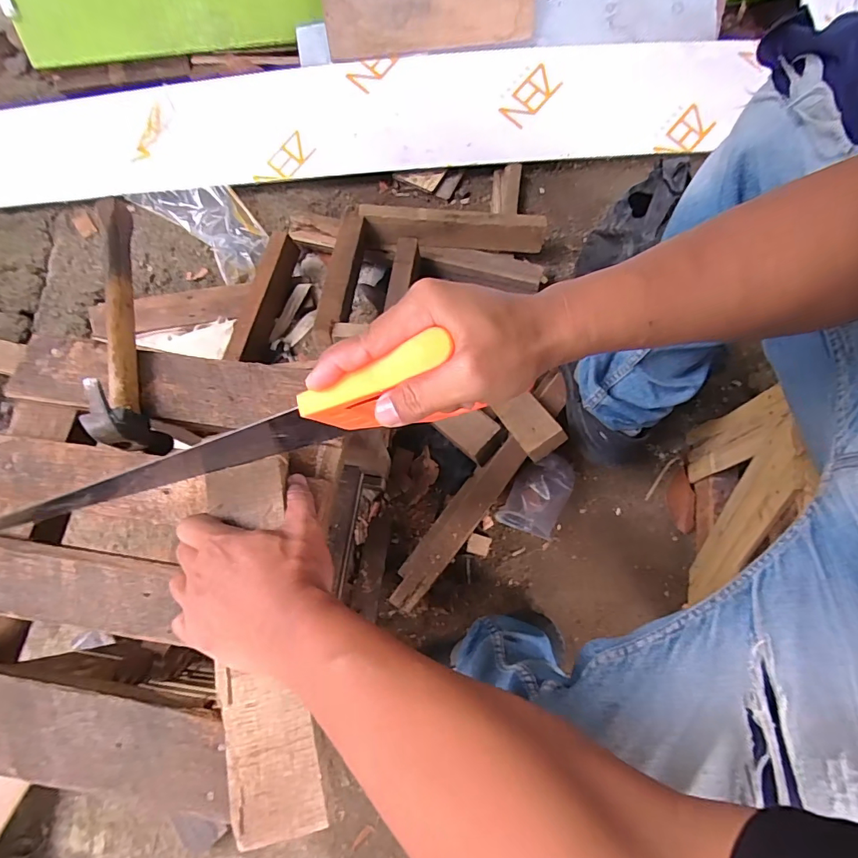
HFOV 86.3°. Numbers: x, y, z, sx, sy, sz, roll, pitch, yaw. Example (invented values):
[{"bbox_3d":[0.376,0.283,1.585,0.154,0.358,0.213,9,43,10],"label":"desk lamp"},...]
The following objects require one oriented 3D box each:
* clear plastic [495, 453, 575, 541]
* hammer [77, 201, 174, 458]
[{"bbox_3d":[0.177,0.102,0.726,0.085,0.079,0.131,27,76,9],"label":"clear plastic"},{"bbox_3d":[-0.271,-0.095,0.415,0.031,0.082,0.233,-7,73,0],"label":"hammer"}]

